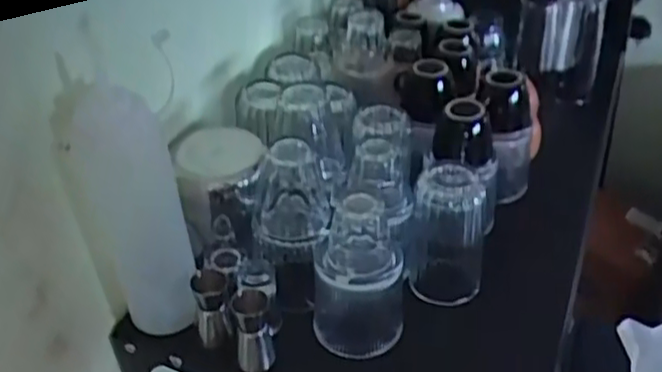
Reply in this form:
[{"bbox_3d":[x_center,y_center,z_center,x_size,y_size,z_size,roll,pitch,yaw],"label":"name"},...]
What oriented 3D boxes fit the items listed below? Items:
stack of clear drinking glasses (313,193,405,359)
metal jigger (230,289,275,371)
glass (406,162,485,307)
[{"bbox_3d":[0.023,0.079,0.630,0.081,0.145,0.068,-2,36,2],"label":"stack of clear drinking glasses"},{"bbox_3d":[-0.069,0.129,0.625,0.031,0.067,0.036,-7,36,-5],"label":"metal jigger"},{"bbox_3d":[0.117,0.045,0.694,0.075,0.139,0.072,4,36,10],"label":"glass"}]

